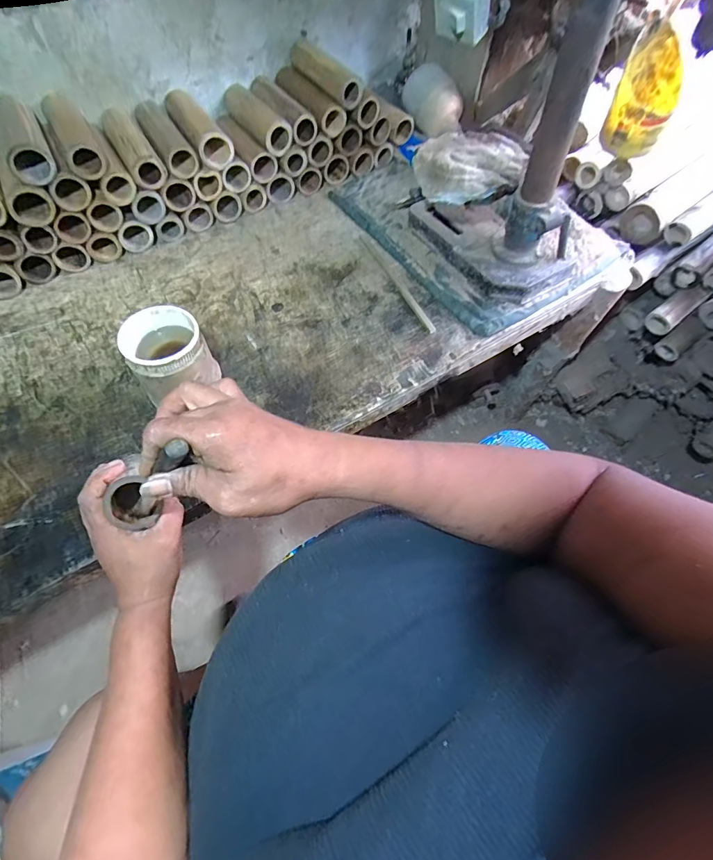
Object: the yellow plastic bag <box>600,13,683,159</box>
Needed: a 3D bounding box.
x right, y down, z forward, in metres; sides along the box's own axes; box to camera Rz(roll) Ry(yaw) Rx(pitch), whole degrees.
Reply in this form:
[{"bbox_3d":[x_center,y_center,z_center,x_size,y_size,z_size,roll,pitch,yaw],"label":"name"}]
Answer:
[{"bbox_3d":[0.437,-0.501,0.644,0.093,0.148,0.110,23,66,12],"label":"yellow plastic bag"}]

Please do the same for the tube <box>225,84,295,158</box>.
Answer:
[{"bbox_3d":[-0.188,-0.578,0.773,0.056,0.048,0.177,-32,67,-14],"label":"tube"}]

